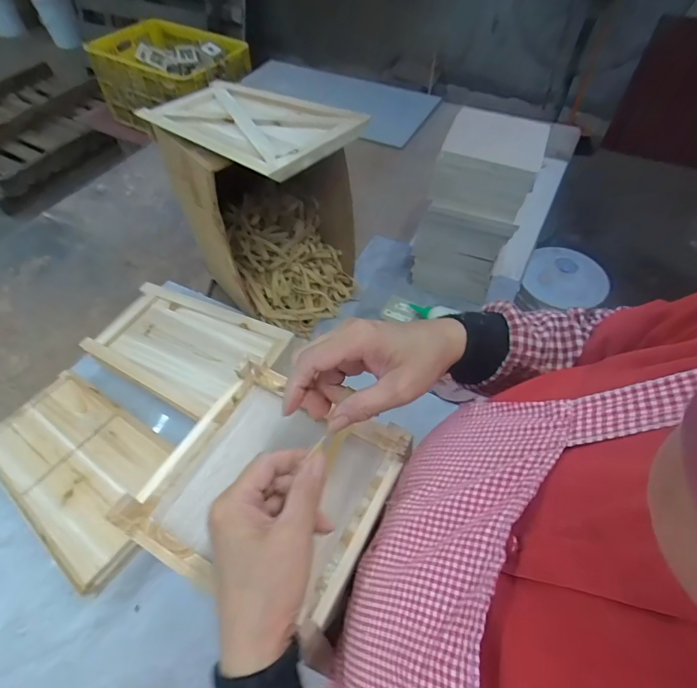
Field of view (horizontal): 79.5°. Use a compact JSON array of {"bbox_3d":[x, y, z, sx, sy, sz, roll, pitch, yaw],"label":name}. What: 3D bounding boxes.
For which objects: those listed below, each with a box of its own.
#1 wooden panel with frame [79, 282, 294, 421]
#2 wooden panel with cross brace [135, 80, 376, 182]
[{"bbox_3d":[-0.333,-0.004,0.855,0.349,0.028,0.228,26,56,15],"label":"wooden panel with frame"},{"bbox_3d":[-0.167,-0.391,0.727,0.393,0.022,0.236,32,59,27],"label":"wooden panel with cross brace"}]

